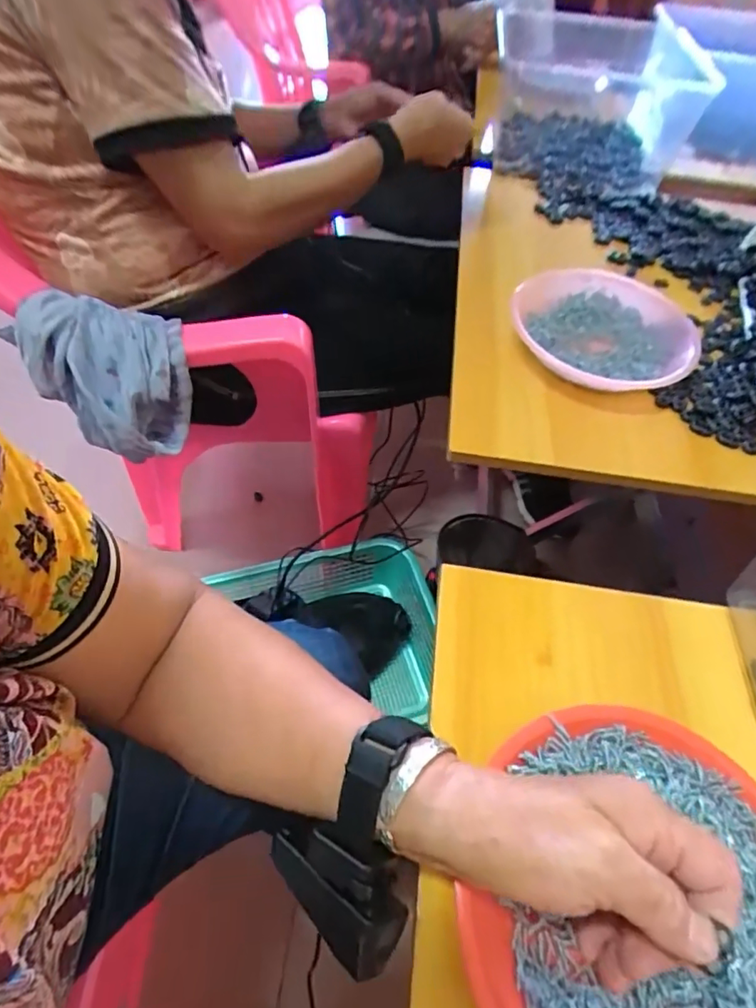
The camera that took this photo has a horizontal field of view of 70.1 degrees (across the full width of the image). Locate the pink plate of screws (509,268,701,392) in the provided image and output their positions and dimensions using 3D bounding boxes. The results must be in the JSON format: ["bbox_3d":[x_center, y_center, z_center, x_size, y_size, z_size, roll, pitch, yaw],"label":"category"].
[{"bbox_3d":[0.239,-0.200,0.573,0.180,0.038,0.198,2,54,-3],"label":"pink plate of screws"}]

